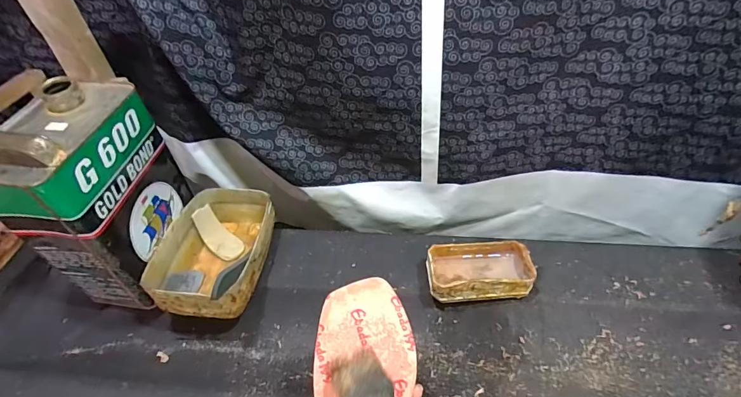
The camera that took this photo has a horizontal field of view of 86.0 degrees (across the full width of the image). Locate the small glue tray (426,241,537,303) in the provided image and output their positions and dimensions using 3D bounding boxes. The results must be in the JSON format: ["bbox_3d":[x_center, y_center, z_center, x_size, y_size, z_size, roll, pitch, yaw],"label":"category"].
[{"bbox_3d":[0.140,0.095,0.512,0.131,0.041,0.078,-5,44,0],"label":"small glue tray"}]

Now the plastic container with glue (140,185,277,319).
[{"bbox_3d":[-0.204,0.064,0.544,0.125,0.069,0.196,2,44,8],"label":"plastic container with glue"}]

